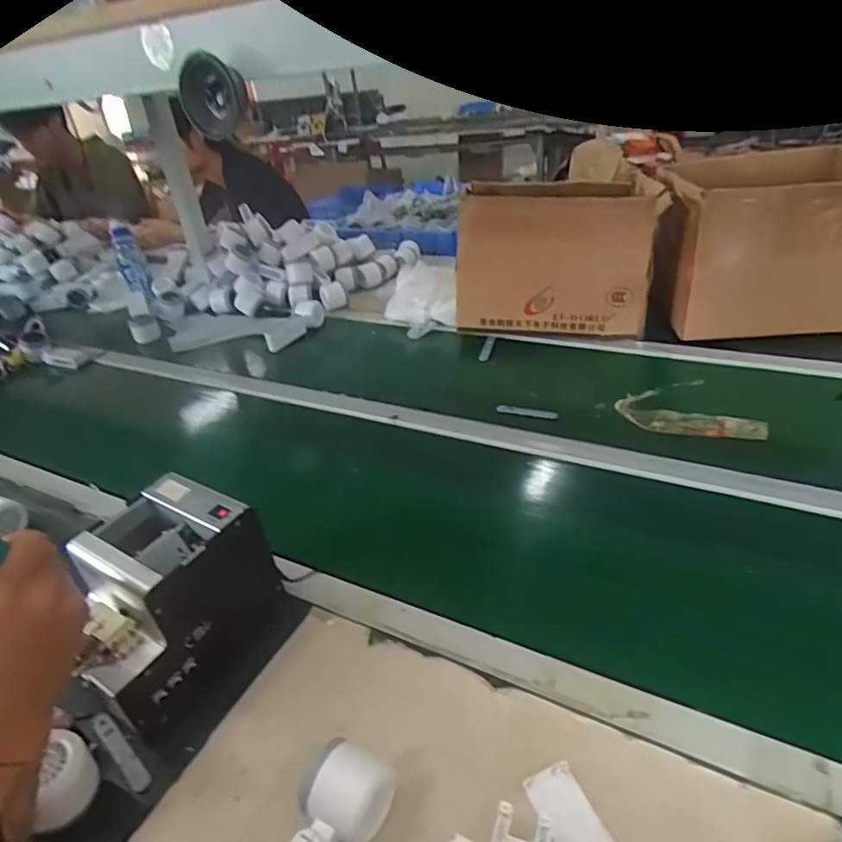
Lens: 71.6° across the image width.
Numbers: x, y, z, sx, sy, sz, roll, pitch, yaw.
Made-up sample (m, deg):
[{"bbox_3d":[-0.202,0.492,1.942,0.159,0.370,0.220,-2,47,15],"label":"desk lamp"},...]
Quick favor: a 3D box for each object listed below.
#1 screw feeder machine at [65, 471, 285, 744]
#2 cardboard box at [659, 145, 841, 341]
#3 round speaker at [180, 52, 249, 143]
[{"bbox_3d":[-0.250,0.169,0.569,0.131,0.147,0.179,16,39,31],"label":"screw feeder machine"},{"bbox_3d":[0.633,-0.311,1.060,0.344,0.281,0.271,1,33,12],"label":"cardboard box"},{"bbox_3d":[-0.137,-0.214,0.386,0.050,0.047,0.014,15,39,31],"label":"round speaker"}]

